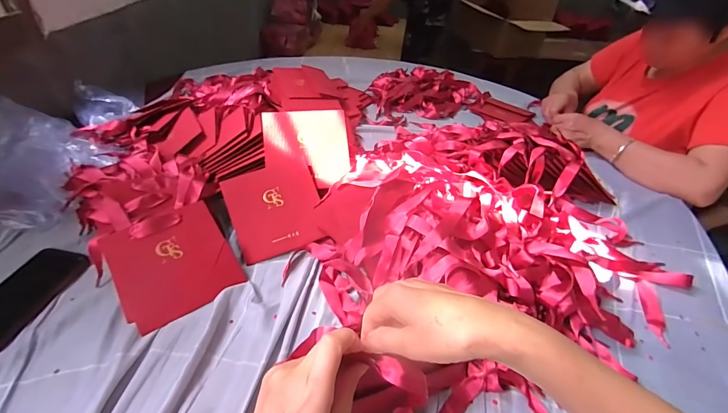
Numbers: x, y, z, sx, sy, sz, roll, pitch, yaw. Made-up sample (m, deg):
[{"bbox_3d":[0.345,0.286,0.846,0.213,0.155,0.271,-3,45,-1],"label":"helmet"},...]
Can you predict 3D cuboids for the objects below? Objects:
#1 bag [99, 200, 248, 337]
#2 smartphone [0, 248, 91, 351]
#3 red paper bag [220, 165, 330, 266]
[{"bbox_3d":[-0.259,0.078,0.489,0.143,0.011,0.137,-27,82,-23],"label":"bag"},{"bbox_3d":[-0.449,0.120,0.462,0.082,0.011,0.162,10,40,7],"label":"smartphone"},{"bbox_3d":[-0.139,0.005,0.570,0.141,0.008,0.137,-18,81,-14],"label":"red paper bag"}]

